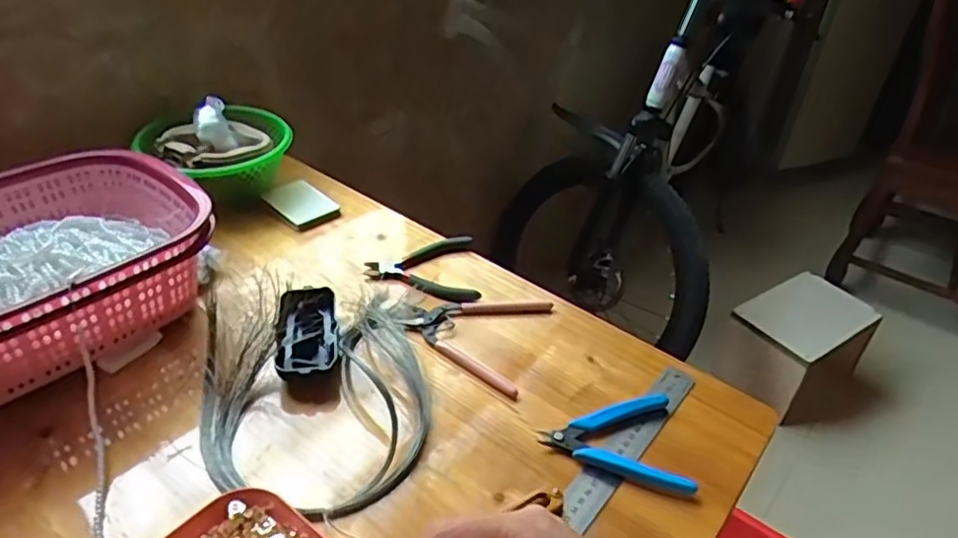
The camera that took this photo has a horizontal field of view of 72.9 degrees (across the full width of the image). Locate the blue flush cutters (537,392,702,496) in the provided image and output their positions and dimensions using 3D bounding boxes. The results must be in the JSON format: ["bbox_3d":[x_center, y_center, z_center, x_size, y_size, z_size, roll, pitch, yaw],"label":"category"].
[{"bbox_3d":[0.107,0.140,0.520,0.111,0.015,0.088,1,37,-5],"label":"blue flush cutters"}]

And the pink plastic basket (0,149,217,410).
[{"bbox_3d":[-0.399,0.006,0.559,0.218,0.086,0.303,24,41,25],"label":"pink plastic basket"}]

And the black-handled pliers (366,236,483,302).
[{"bbox_3d":[-0.061,-0.004,0.684,0.115,0.017,0.100,-2,37,-9],"label":"black-handled pliers"}]

